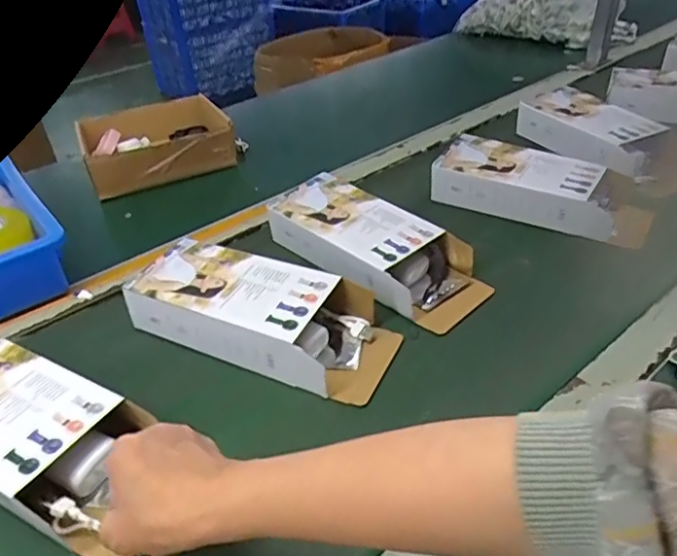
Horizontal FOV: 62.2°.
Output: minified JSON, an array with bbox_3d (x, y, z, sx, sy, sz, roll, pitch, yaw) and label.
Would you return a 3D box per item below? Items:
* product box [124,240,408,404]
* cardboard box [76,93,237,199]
[{"bbox_3d":[-0.073,0.035,0.539,0.257,0.060,0.103,15,39,22],"label":"product box"},{"bbox_3d":[-0.286,-0.216,0.876,0.215,0.061,0.198,-14,37,-17],"label":"cardboard box"}]

